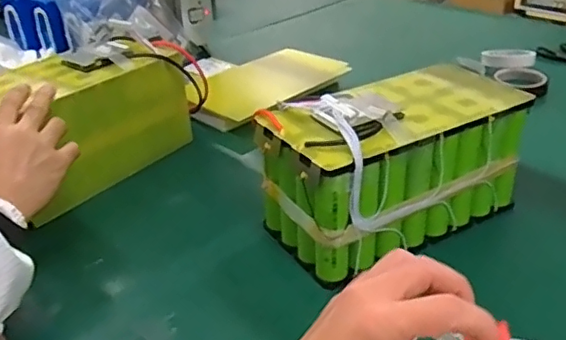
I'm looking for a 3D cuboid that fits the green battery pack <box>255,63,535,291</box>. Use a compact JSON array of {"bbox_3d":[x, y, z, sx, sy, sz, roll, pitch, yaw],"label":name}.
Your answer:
[{"bbox_3d":[0.125,-0.011,0.653,0.279,0.156,0.132,-19,34,-23],"label":"green battery pack"}]

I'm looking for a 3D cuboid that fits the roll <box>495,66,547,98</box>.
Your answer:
[{"bbox_3d":[0.411,-0.150,1.006,0.080,0.034,0.080,8,33,19],"label":"roll"}]

